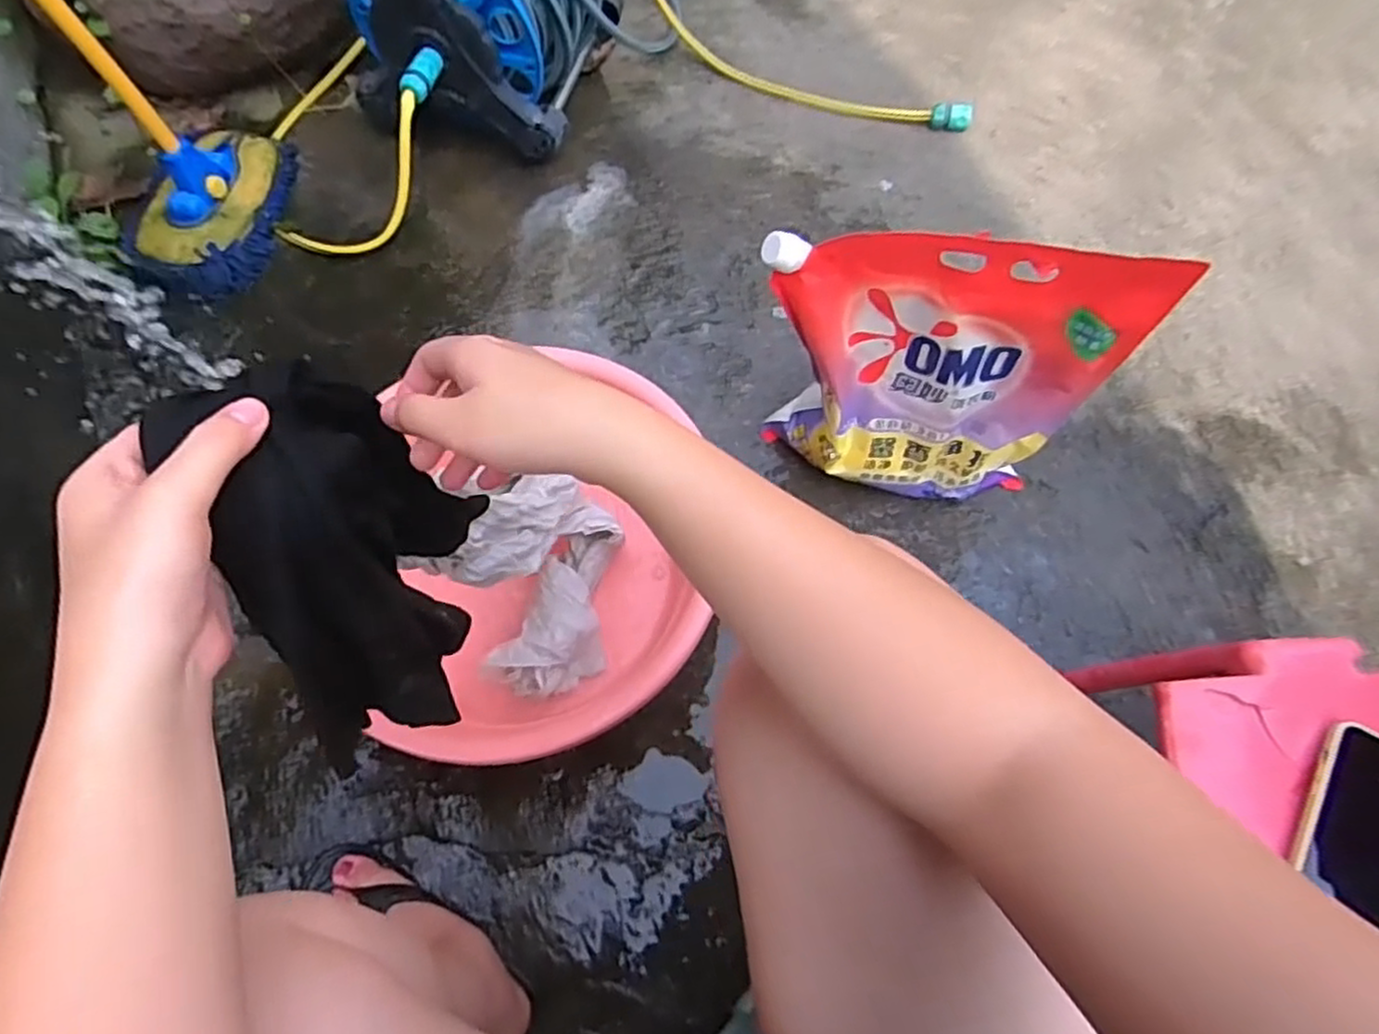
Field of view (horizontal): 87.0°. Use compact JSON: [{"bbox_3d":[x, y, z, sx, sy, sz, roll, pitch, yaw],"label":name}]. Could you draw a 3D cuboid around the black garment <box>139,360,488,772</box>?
[{"bbox_3d":[-0.173,0.027,0.378,0.061,0.215,0.168,-6,71,-1],"label":"black garment"}]

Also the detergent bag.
[{"bbox_3d":[0.236,-0.141,0.751,0.336,0.366,0.109,11,72,4],"label":"detergent bag"}]

